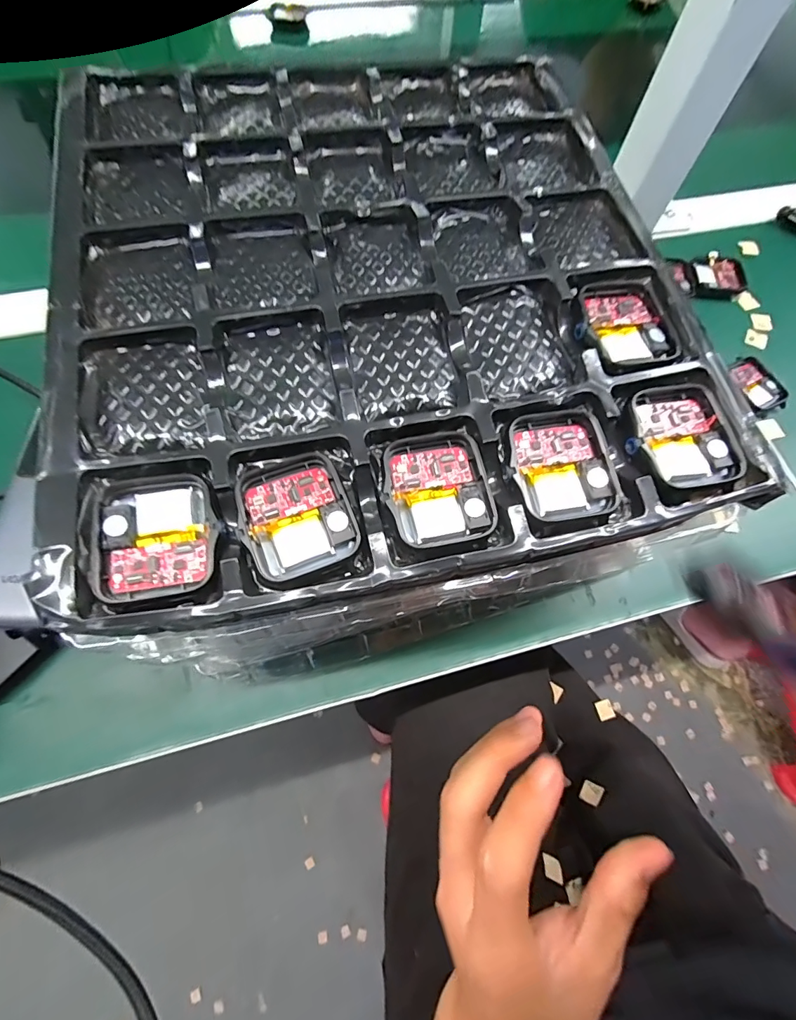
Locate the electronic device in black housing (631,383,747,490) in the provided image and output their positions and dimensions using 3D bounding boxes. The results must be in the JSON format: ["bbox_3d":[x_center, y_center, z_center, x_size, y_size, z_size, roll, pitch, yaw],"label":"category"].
[{"bbox_3d":[0.111,-0.029,0.173,0.033,0.011,0.042,-14,69,-8],"label":"electronic device in black housing"}]

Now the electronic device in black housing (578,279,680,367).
[{"bbox_3d":[0.097,-0.081,0.188,0.036,0.006,0.043,-8,69,-6],"label":"electronic device in black housing"}]

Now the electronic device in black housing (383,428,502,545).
[{"bbox_3d":[0.015,-0.008,0.163,0.038,0.008,0.042,-7,69,-5],"label":"electronic device in black housing"}]

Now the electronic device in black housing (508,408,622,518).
[{"bbox_3d":[0.061,-0.017,0.166,0.037,0.009,0.042,-12,69,-8],"label":"electronic device in black housing"}]

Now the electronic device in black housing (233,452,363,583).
[{"bbox_3d":[-0.036,0.001,0.157,0.037,0.009,0.040,-18,70,-10],"label":"electronic device in black housing"}]

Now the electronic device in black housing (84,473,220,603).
[{"bbox_3d":[-0.083,0.008,0.150,0.040,0.009,0.043,-11,69,-7],"label":"electronic device in black housing"}]

